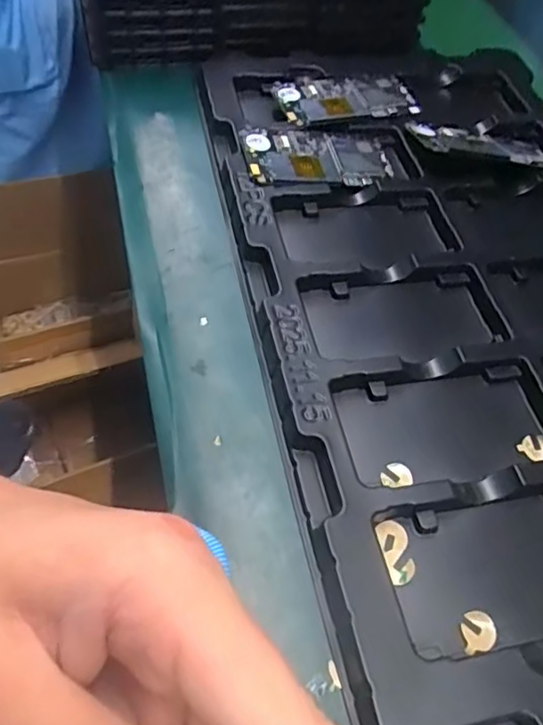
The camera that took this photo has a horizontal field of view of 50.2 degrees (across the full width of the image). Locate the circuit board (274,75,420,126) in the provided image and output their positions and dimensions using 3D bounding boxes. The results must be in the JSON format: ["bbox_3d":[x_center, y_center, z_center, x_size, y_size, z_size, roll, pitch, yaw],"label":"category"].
[{"bbox_3d":[0.070,-0.240,0.527,0.127,0.005,0.064,-12,58,-13],"label":"circuit board"}]

